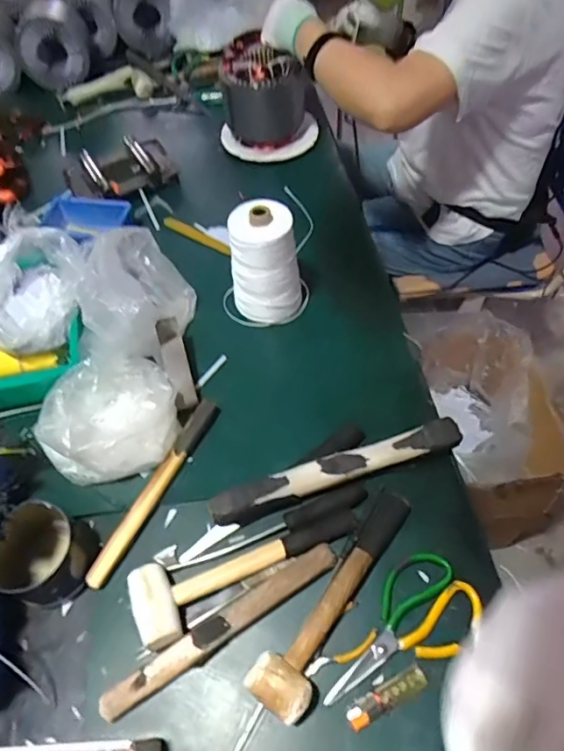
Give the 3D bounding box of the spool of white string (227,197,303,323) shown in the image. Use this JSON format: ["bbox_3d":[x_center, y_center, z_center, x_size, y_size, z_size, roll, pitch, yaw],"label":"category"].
[{"bbox_3d":[-0.025,-0.161,0.758,0.097,0.170,0.083,-6,55,0],"label":"spool of white string"}]

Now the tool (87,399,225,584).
[{"bbox_3d":[-0.156,0.138,0.645,0.029,0.023,0.256,21,59,18],"label":"tool"}]

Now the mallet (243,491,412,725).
[{"bbox_3d":[0.057,0.228,0.554,0.066,0.039,0.264,28,62,21],"label":"mallet"}]

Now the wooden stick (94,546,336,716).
[{"bbox_3d":[-0.060,0.266,0.552,0.277,0.016,0.030,-30,59,-16],"label":"wooden stick"}]

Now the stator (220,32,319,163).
[{"bbox_3d":[-0.031,-0.553,1.023,0.194,0.158,0.171,-6,56,-1],"label":"stator"}]

